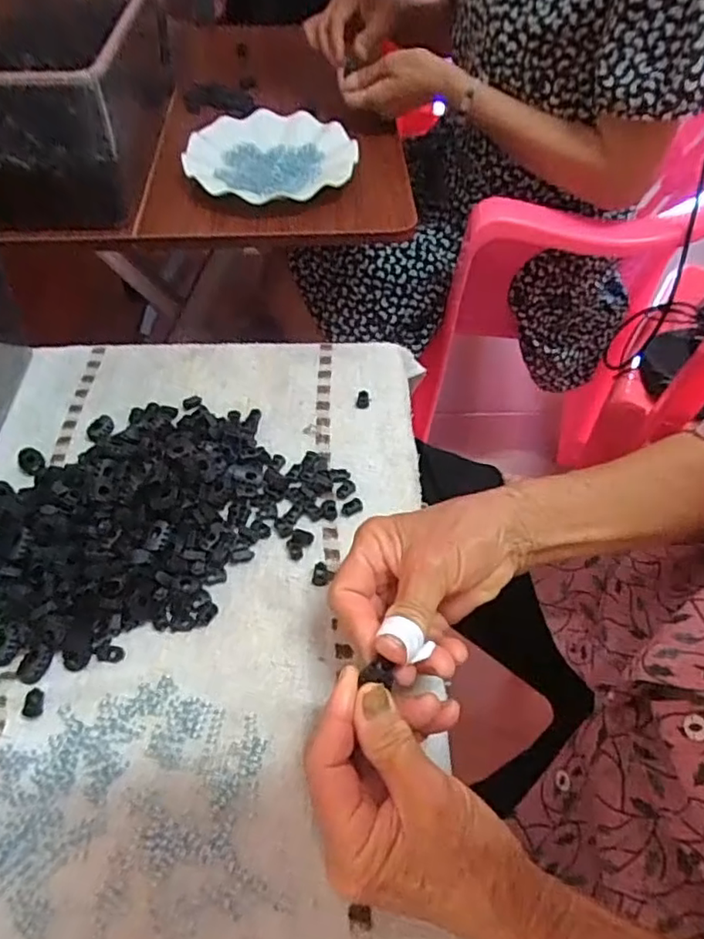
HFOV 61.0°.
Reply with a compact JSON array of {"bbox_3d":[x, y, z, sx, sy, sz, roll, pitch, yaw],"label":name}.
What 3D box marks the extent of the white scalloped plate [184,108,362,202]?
[{"bbox_3d":[-0.090,-0.350,0.664,0.182,0.026,0.182,1,53,-2],"label":"white scalloped plate"}]

